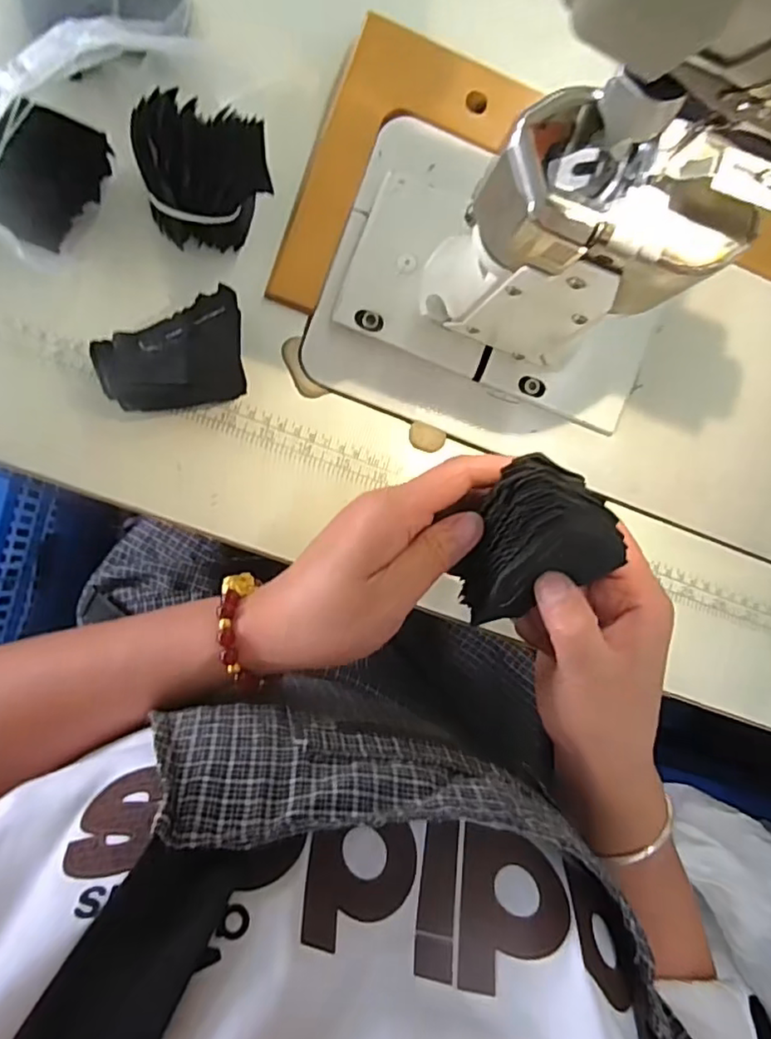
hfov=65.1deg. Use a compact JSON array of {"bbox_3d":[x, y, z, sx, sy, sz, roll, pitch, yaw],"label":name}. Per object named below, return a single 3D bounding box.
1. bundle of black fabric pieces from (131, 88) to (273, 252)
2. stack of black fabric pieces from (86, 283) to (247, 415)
[{"bbox_3d":[-0.100,-0.193,0.337,0.063,0.072,0.058,5,93,-7],"label":"bundle of black fabric pieces"},{"bbox_3d":[-0.120,-0.091,0.357,0.086,0.031,0.054,-26,90,-11],"label":"stack of black fabric pieces"}]

